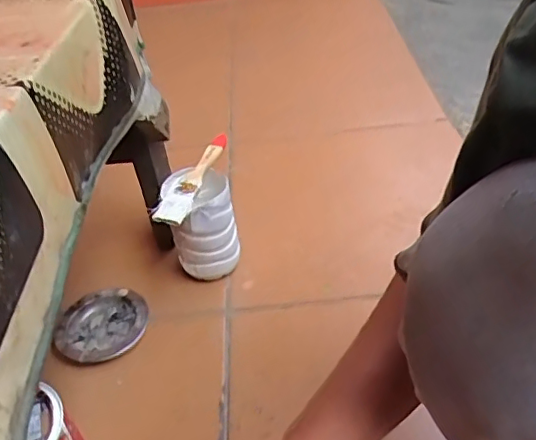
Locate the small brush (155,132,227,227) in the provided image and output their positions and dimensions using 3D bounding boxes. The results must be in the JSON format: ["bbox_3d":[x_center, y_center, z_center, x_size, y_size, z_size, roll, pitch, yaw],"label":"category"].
[{"bbox_3d":[-0.094,-0.054,0.697,0.032,0.022,0.155,6,41,17],"label":"small brush"}]

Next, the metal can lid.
[{"bbox_3d":[-0.205,0.127,0.692,0.107,0.012,0.108,-4,40,3],"label":"metal can lid"}]

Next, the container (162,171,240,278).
[{"bbox_3d":[-0.084,0.007,0.732,0.087,0.131,0.091,-17,41,-12],"label":"container"}]

